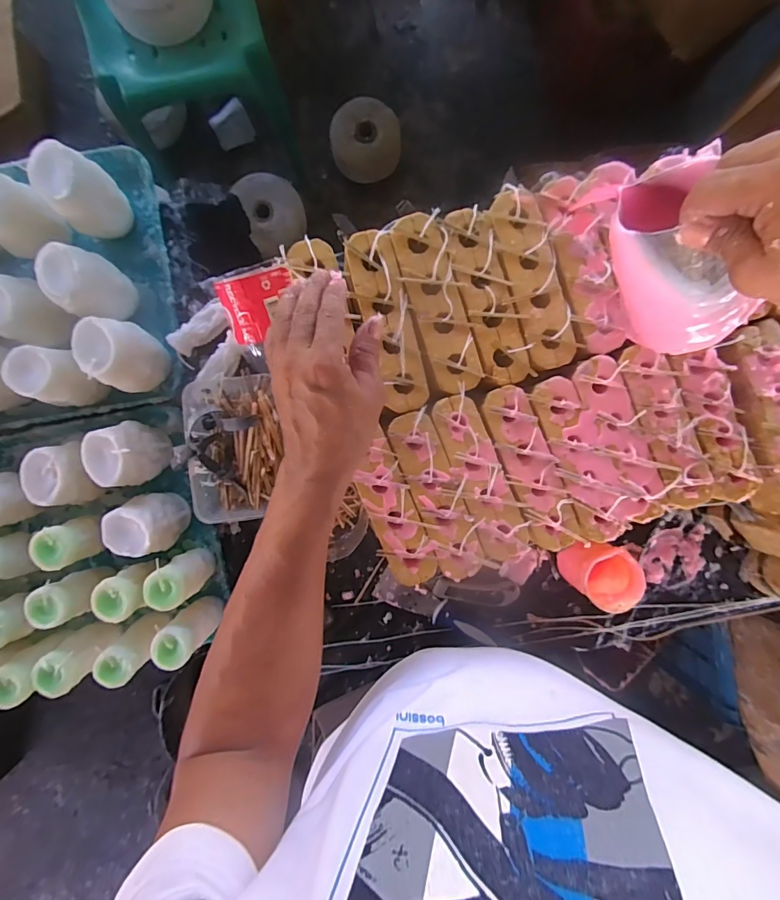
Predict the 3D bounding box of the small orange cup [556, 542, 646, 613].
[{"bbox_3d":[0.277,0.163,0.589,0.072,0.090,0.070,-42,93,1],"label":"small orange cup"}]

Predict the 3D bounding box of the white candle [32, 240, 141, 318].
[{"bbox_3d":[-0.379,-0.206,0.559,0.069,0.100,0.073,0,93,-2],"label":"white candle"}]

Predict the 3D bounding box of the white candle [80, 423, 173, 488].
[{"bbox_3d":[-0.346,0.007,0.592,0.069,0.102,0.077,-37,93,0],"label":"white candle"}]

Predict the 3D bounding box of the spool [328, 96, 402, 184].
[{"bbox_3d":[-0.066,-0.896,1.289,0.199,0.081,0.193,0,93,-2],"label":"spool"}]

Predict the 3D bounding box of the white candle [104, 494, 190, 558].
[{"bbox_3d":[-0.324,0.098,0.603,0.067,0.112,0.070,0,93,-2],"label":"white candle"}]

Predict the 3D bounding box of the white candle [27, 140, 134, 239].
[{"bbox_3d":[-0.385,-0.322,0.564,0.076,0.114,0.074,0,93,-2],"label":"white candle"}]

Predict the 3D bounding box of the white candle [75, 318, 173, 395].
[{"bbox_3d":[-0.337,-0.120,0.565,0.067,0.103,0.070,0,93,-2],"label":"white candle"}]

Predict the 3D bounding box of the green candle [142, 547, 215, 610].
[{"bbox_3d":[-0.278,0.170,0.597,0.052,0.105,0.057,11,93,-2],"label":"green candle"}]

